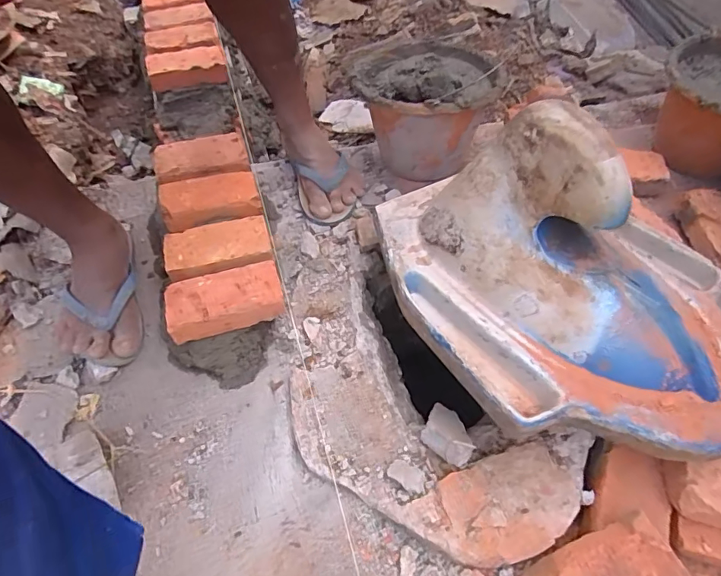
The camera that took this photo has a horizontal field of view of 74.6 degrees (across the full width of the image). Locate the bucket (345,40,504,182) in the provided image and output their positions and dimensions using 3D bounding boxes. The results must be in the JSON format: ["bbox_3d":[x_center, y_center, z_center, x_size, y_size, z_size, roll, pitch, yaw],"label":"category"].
[{"bbox_3d":[0.110,-0.326,0.858,0.225,0.167,0.229,0,55,0],"label":"bucket"}]

